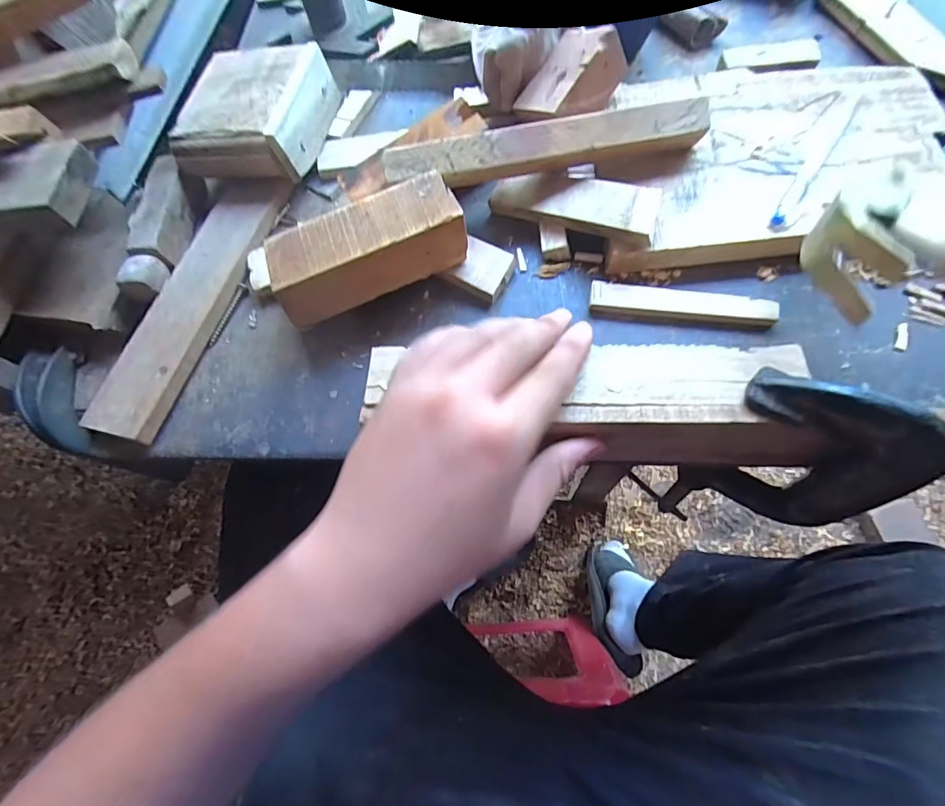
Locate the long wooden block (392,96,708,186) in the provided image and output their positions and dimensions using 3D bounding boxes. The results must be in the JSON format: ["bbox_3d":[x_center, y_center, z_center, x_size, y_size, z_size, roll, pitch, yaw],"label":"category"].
[{"bbox_3d":[0.047,-0.165,0.294,0.204,0.024,0.024,-10,71,-2],"label":"long wooden block"}]

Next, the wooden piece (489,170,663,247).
[{"bbox_3d":[0.068,-0.133,0.303,0.114,0.015,0.037,24,72,27],"label":"wooden piece"}]

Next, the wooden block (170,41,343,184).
[{"bbox_3d":[-0.166,-0.218,0.343,0.095,0.040,0.110,9,71,5],"label":"wooden block"}]

